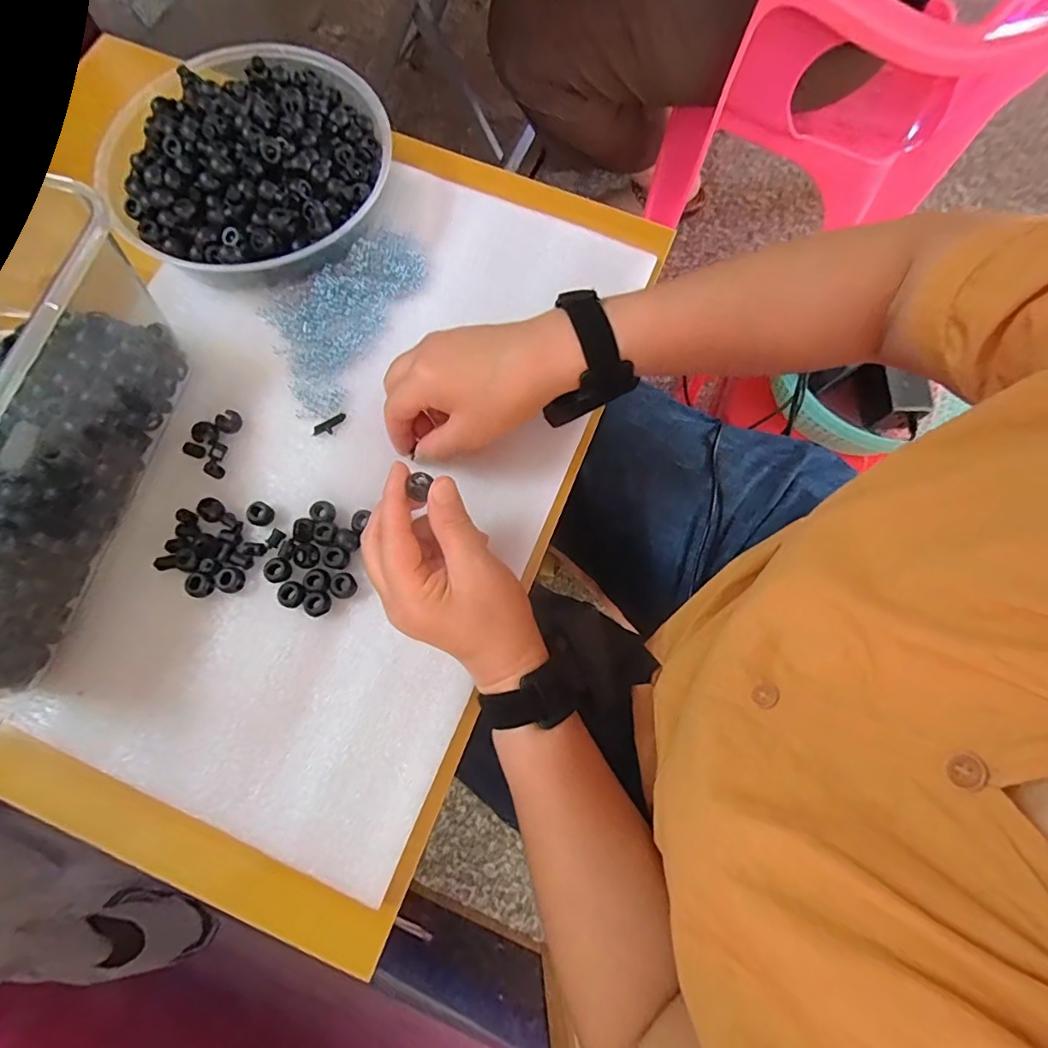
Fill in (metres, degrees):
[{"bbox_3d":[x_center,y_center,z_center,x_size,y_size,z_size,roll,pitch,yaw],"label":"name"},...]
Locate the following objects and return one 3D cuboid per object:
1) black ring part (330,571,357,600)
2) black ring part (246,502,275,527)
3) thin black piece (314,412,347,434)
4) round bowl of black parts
[{"bbox_3d":[-0.125,0.043,0.372,0.017,0.005,0.017,0,75,-1],"label":"black ring part"},{"bbox_3d":[-0.192,-0.008,0.388,0.018,0.008,0.017,0,75,-1],"label":"black ring part"},{"bbox_3d":[-0.149,-0.076,0.413,0.027,0.004,0.011,-31,78,-8],"label":"thin black piece"},{"bbox_3d":[-0.228,-0.295,0.442,0.220,0.057,0.217,0,75,-1],"label":"round bowl of black parts"}]

